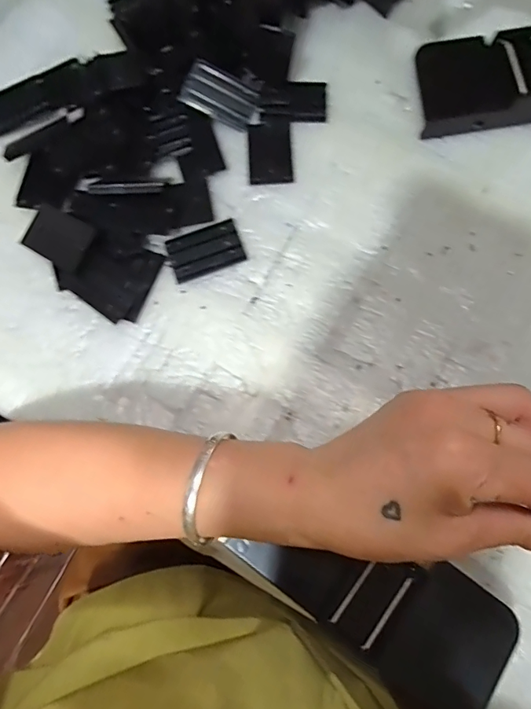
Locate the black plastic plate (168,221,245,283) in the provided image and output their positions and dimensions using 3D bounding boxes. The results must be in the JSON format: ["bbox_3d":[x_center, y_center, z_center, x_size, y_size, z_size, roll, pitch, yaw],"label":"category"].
[{"bbox_3d":[-0.044,-0.077,0.337,0.052,0.005,0.033,-20,77,-4],"label":"black plastic plate"}]

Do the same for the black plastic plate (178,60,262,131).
[{"bbox_3d":[-0.033,-0.203,0.363,0.063,0.004,0.036,24,87,-8],"label":"black plastic plate"}]

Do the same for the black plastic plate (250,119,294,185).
[{"bbox_3d":[0.005,-0.158,0.358,0.032,0.004,0.054,-1,77,1],"label":"black plastic plate"}]

